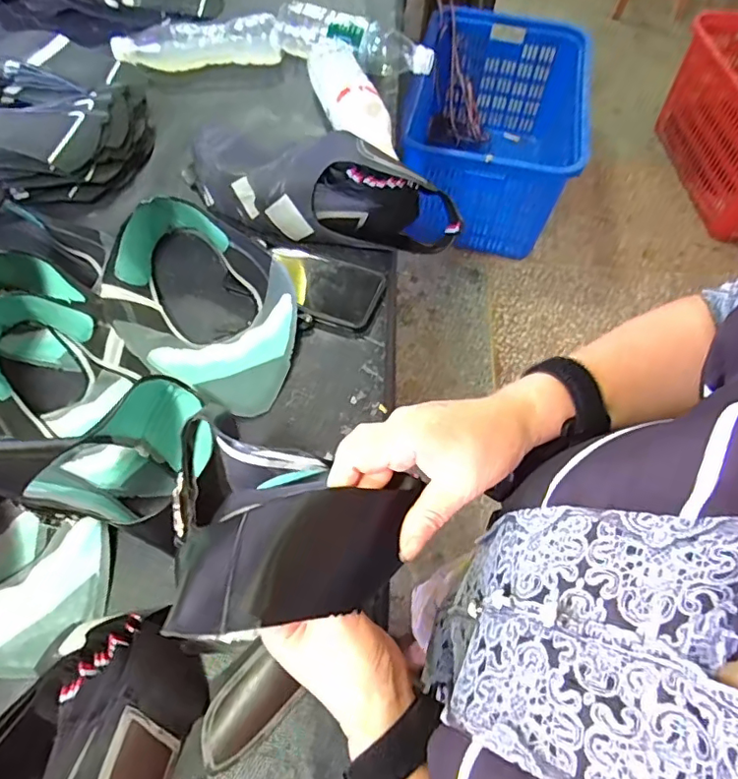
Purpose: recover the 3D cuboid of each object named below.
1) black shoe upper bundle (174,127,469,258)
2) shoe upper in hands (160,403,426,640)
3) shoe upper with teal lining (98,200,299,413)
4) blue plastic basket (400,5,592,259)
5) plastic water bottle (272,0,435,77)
[{"bbox_3d":[-0.060,-0.237,0.626,0.335,0.070,0.130,13,61,4],"label":"black shoe upper bundle"},{"bbox_3d":[-0.063,0.080,0.311,0.150,0.081,0.117,20,62,8],"label":"shoe upper in hands"},{"bbox_3d":[-0.168,-0.087,0.552,0.240,0.053,0.158,36,65,16],"label":"shoe upper with teal lining"},{"bbox_3d":[0.364,-0.731,1.613,0.480,0.378,0.649,10,61,3],"label":"blue plastic basket"},{"bbox_3d":[-0.026,-0.484,0.770,0.229,0.058,0.057,21,62,9],"label":"plastic water bottle"}]

